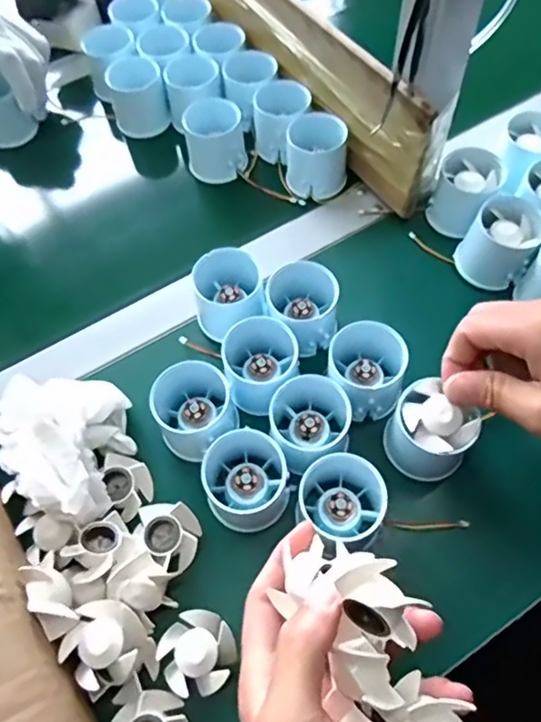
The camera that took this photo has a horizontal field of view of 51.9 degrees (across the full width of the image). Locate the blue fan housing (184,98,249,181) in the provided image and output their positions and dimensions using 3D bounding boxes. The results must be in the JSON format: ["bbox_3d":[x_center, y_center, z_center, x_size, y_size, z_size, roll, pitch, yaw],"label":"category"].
[{"bbox_3d":[-0.048,-0.198,0.508,0.053,0.054,0.053,-1,61,3],"label":"blue fan housing"}]

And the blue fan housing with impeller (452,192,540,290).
[{"bbox_3d":[0.180,-0.092,0.432,0.050,0.046,0.053,36,69,20],"label":"blue fan housing with impeller"}]

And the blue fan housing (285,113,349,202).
[{"bbox_3d":[0.042,-0.181,0.493,0.051,0.048,0.057,5,61,6],"label":"blue fan housing"}]

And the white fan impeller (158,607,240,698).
[{"bbox_3d":[-0.042,0.170,0.324,0.042,0.015,0.043,-1,61,3],"label":"white fan impeller"}]

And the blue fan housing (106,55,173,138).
[{"bbox_3d":[-0.129,-0.261,0.548,0.051,0.053,0.051,-10,61,-2],"label":"blue fan housing"}]

